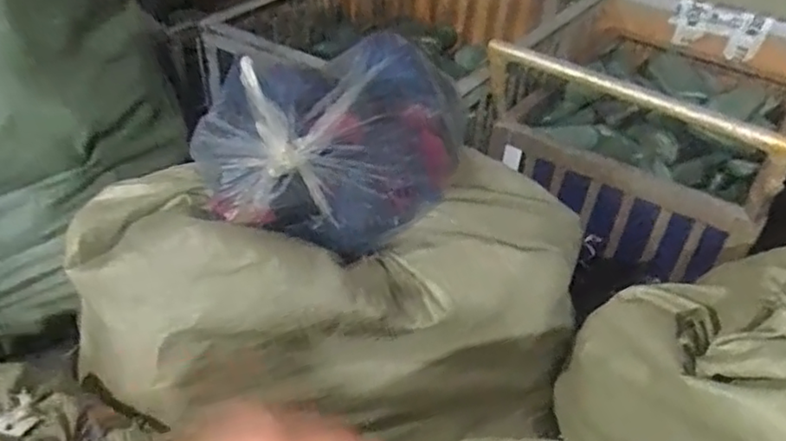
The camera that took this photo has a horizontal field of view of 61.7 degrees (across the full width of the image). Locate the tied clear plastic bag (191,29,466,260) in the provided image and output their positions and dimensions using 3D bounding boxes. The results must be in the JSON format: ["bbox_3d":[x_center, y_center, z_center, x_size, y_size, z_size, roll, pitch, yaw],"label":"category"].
[{"bbox_3d":[-0.079,-0.110,0.919,0.371,0.203,0.261,-9,41,-15],"label":"tied clear plastic bag"}]

